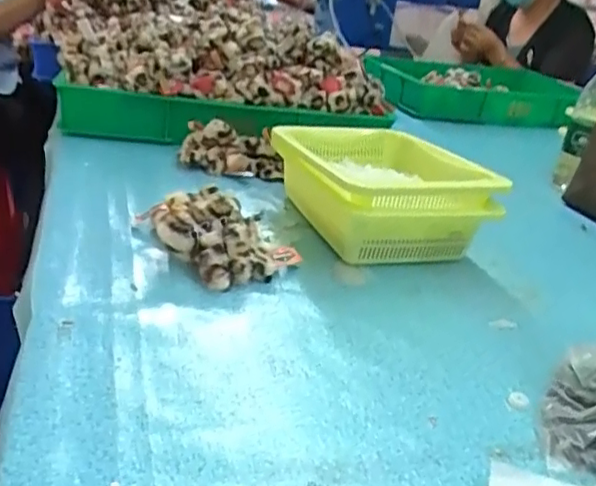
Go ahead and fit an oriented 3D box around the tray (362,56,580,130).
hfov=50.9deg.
[{"bbox_3d":[0.401,-0.352,1.449,0.483,0.110,0.203,5,26,-3],"label":"tray"}]

